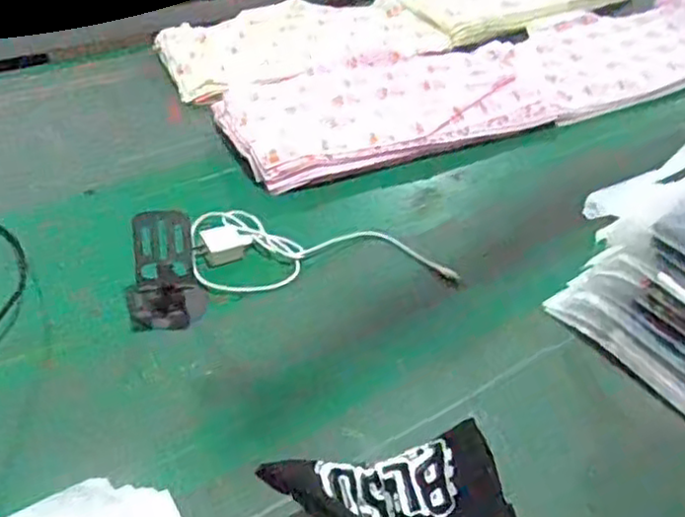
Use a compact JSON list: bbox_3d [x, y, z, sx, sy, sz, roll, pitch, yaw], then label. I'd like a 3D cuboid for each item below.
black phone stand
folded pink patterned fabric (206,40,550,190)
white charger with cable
[{"bbox_3d":[-0.190,0.011,0.760,0.085,0.095,0.081,-10,45,-17],"label":"black phone stand"},{"bbox_3d":[0.078,-0.240,1.089,0.522,0.033,0.250,-18,48,-25],"label":"folded pink patterned fabric"},{"bbox_3d":[-0.024,-0.017,0.851,0.302,0.025,0.128,-3,43,-11],"label":"white charger with cable"}]

